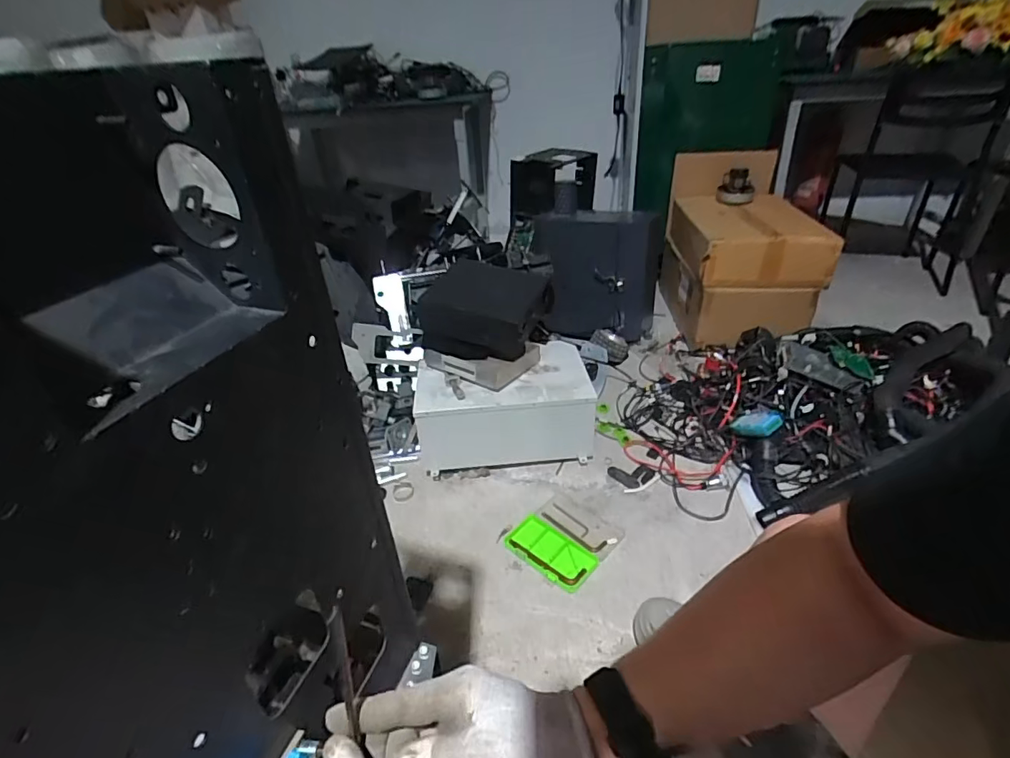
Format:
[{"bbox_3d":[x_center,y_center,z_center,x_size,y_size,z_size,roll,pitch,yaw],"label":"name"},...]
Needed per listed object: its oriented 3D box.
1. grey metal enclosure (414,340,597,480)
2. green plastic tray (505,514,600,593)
[{"bbox_3d":[0.000,0.071,1.346,0.431,0.223,0.267,-5,34,-1],"label":"grey metal enclosure"},{"bbox_3d":[0.096,0.363,1.075,0.196,0.016,0.103,24,43,35],"label":"green plastic tray"}]

